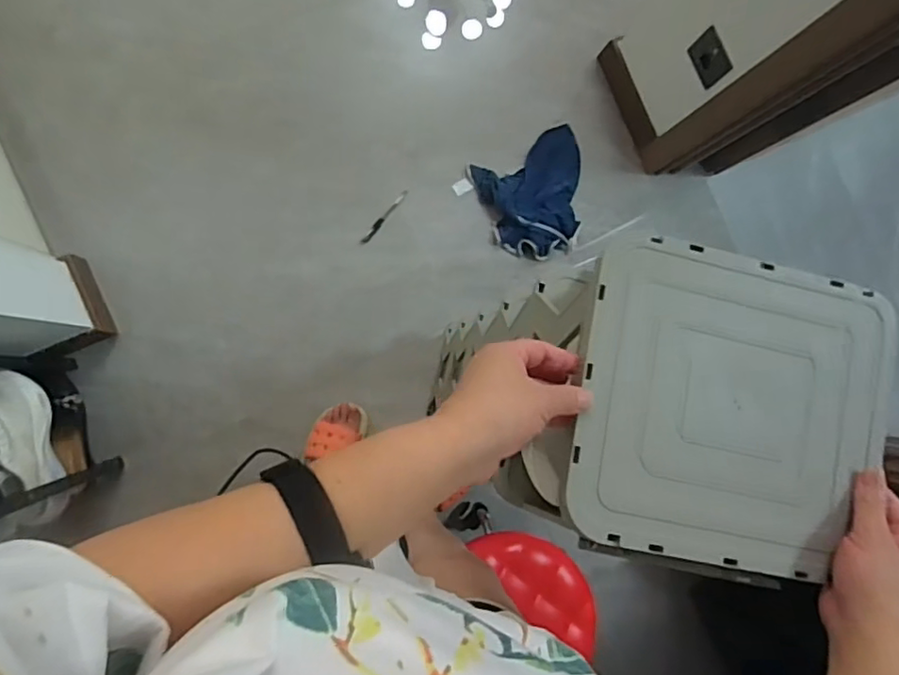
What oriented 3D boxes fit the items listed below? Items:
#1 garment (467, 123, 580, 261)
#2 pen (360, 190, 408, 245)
[{"bbox_3d":[0.203,-0.309,1.294,0.250,0.080,0.248,-24,91,-9],"label":"garment"},{"bbox_3d":[-0.140,-0.257,1.267,0.015,0.017,0.147,41,83,-5],"label":"pen"}]

